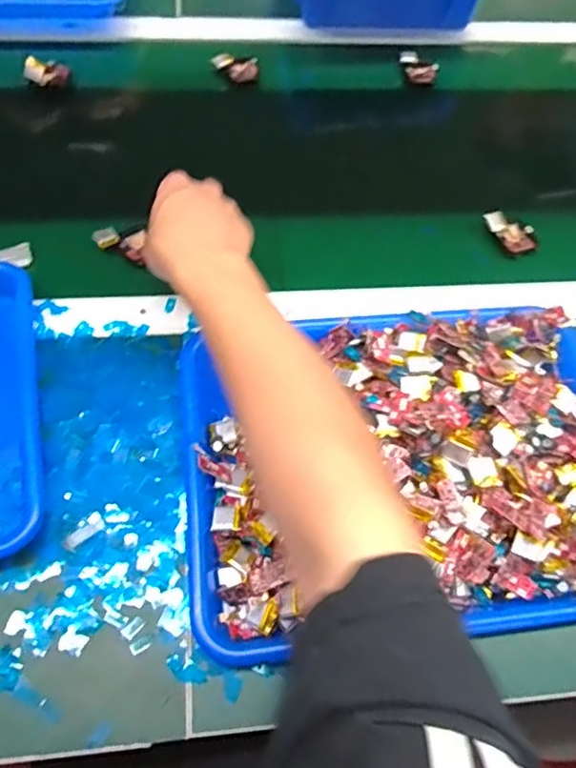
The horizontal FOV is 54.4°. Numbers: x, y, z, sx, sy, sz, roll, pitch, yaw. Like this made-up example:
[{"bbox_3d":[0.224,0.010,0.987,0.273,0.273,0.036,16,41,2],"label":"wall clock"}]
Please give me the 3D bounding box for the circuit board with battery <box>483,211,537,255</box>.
[{"bbox_3d":[0.225,-0.153,0.561,0.032,0.014,0.056,-35,70,-19],"label":"circuit board with battery"}]

